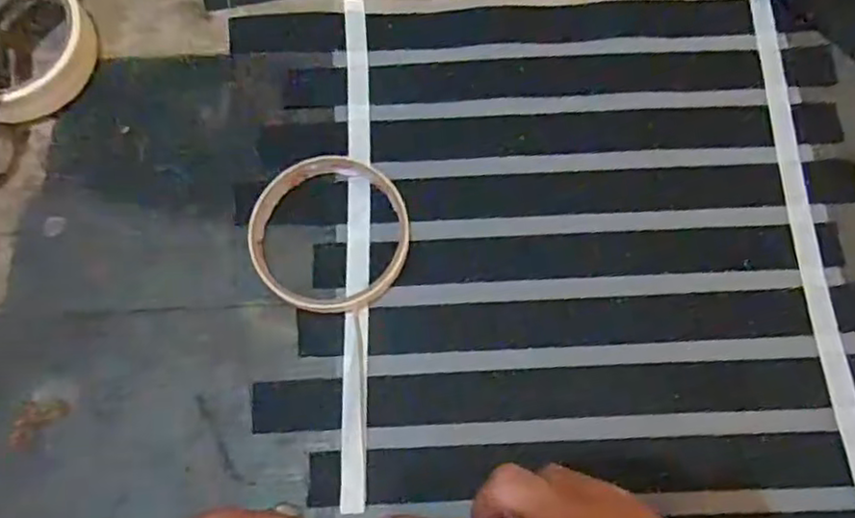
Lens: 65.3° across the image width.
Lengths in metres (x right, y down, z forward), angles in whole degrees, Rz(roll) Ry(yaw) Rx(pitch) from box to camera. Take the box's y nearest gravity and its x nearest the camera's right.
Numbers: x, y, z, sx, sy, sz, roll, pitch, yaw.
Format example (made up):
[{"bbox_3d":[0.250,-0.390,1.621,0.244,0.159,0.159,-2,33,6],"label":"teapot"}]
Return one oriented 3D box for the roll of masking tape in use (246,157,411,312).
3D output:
[{"bbox_3d":[-0.052,-0.014,0.355,0.083,0.013,0.083,0,74,1],"label":"roll of masking tape in use"}]

